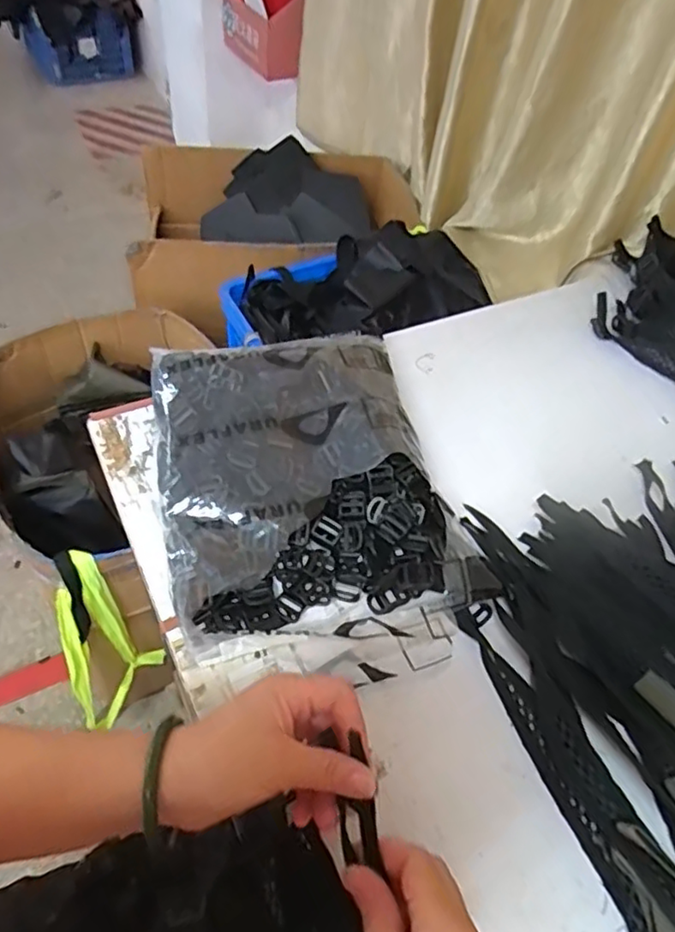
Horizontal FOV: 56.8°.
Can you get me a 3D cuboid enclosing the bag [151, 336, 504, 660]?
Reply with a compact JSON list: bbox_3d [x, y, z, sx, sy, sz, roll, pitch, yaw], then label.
[{"bbox_3d":[-0.033,0.004,0.605,0.262,0.062,0.315,-9,52,-13],"label":"bag"}]

